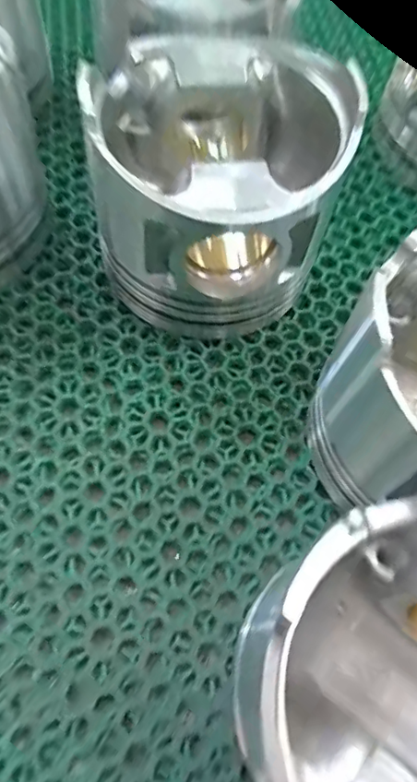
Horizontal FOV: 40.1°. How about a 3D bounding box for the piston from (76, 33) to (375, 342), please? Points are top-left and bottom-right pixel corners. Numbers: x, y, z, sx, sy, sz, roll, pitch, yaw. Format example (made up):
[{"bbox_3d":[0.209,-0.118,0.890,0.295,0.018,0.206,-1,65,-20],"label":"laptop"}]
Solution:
[{"bbox_3d":[0.004,-0.088,0.269,0.107,0.090,0.107,-4,64,-5],"label":"piston"}]

